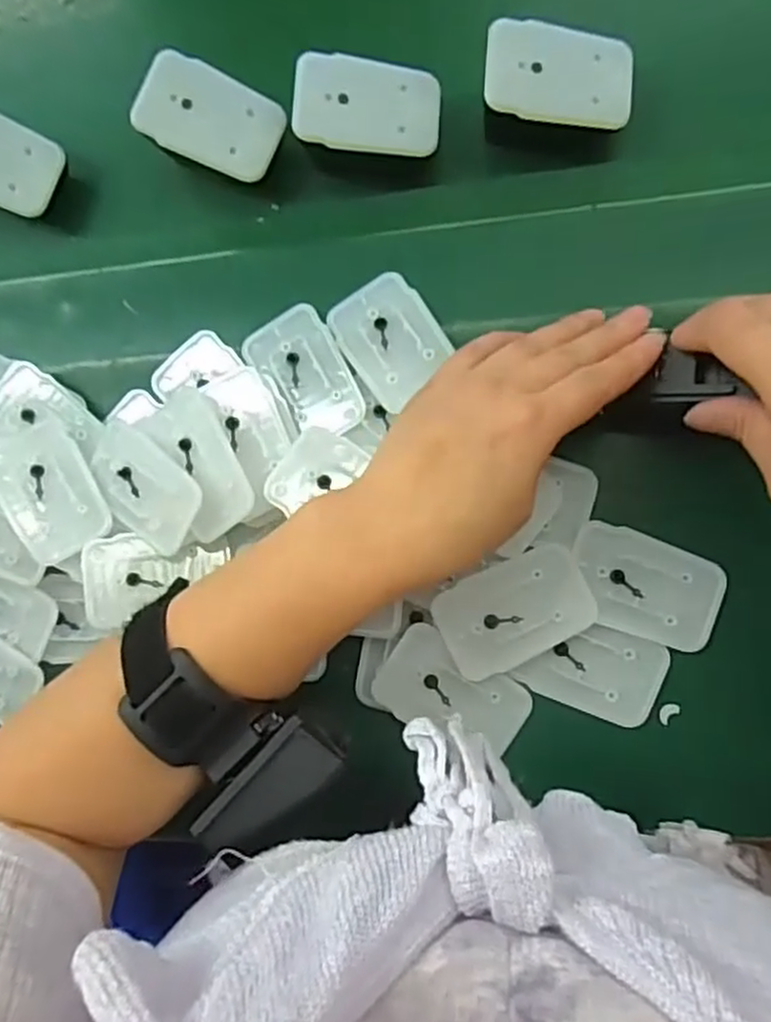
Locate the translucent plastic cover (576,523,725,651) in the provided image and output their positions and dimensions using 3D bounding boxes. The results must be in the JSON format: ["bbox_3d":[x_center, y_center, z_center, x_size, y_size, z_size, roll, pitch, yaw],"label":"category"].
[{"bbox_3d":[0.120,0.035,0.334,0.067,0.004,0.045,18,87,6],"label":"translucent plastic cover"}]

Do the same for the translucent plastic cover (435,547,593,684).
[{"bbox_3d":[0.061,0.047,0.337,0.068,0.008,0.045,-26,83,6],"label":"translucent plastic cover"}]

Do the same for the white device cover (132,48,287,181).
[{"bbox_3d":[-0.086,-0.193,0.355,0.067,0.006,0.044,20,90,-11],"label":"white device cover"}]

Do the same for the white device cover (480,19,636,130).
[{"bbox_3d":[0.079,-0.198,0.327,0.067,0.005,0.042,3,91,-7],"label":"white device cover"}]

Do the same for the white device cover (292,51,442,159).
[{"bbox_3d":[-0.008,-0.191,0.341,0.068,0.004,0.042,5,91,-10],"label":"white device cover"}]

